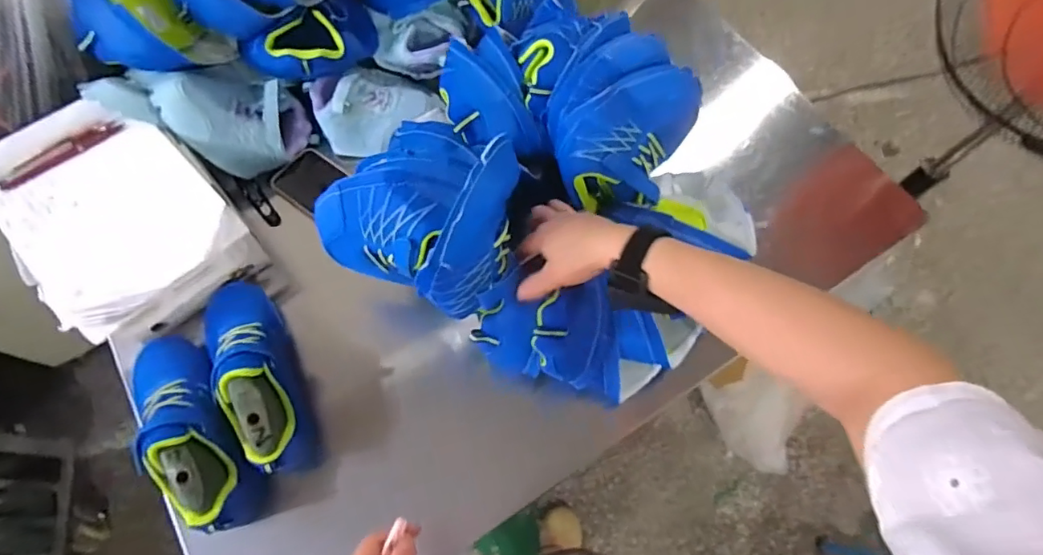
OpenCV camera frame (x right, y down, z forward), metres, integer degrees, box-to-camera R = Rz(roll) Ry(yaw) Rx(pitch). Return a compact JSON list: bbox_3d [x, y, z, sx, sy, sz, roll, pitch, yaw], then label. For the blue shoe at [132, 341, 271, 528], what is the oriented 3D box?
[{"bbox_3d":[-0.348,0.154,0.546,0.076,0.085,0.229,-38,73,-15],"label":"blue shoe"}]

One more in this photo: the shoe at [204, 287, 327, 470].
[{"bbox_3d":[-0.292,0.109,0.588,0.078,0.122,0.226,-27,70,-12],"label":"shoe"}]

